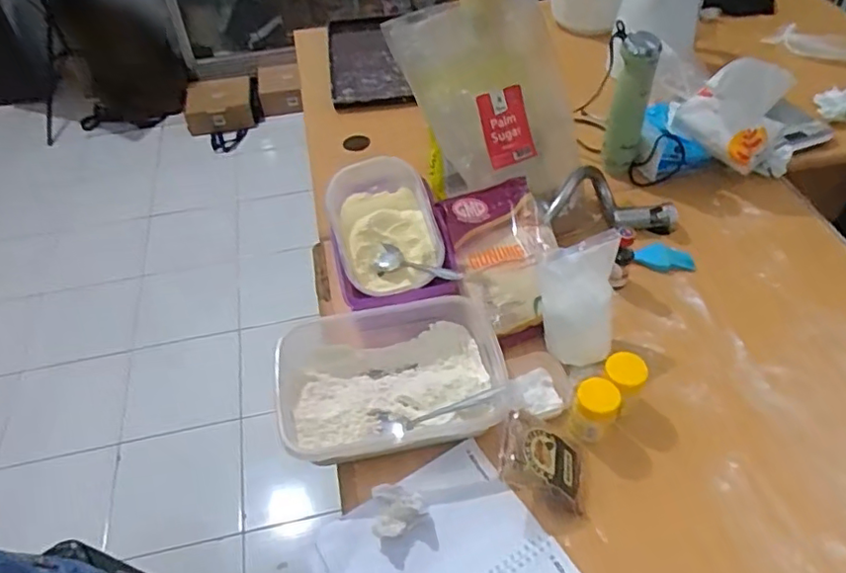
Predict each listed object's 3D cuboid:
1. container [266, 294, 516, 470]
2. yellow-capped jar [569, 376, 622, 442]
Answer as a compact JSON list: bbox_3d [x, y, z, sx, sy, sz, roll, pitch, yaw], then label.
[{"bbox_3d":[-0.034,0.109,0.702,0.259,0.061,0.180,-10,47,-5],"label":"container"},{"bbox_3d":[0.186,0.133,0.658,0.044,0.061,0.042,-2,47,3],"label":"yellow-capped jar"}]

